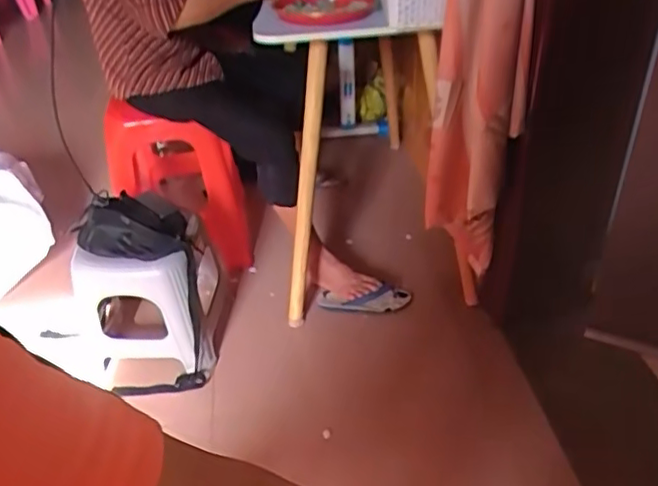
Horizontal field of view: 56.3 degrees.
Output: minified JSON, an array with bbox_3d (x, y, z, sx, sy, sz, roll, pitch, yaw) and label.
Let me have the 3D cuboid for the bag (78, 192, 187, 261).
[{"bbox_3d":[-0.412,-0.043,1.302,0.208,0.075,0.147,6,38,13],"label":"bag"}]

